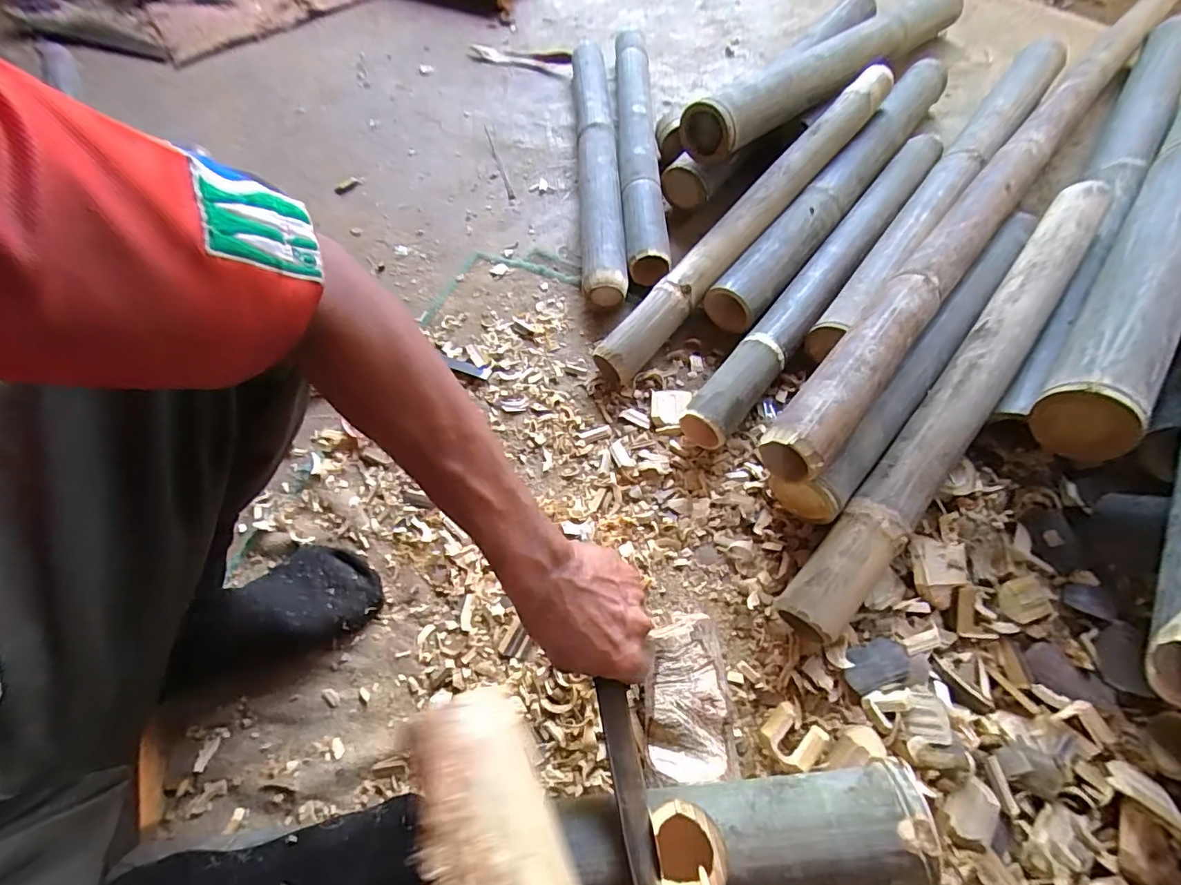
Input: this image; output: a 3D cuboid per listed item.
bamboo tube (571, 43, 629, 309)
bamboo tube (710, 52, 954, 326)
[{"bbox_3d":[0.009,-0.483,0.851,0.068,0.081,0.632,-4,62,2],"label":"bamboo tube"},{"bbox_3d":[0.385,-0.397,0.777,0.073,0.063,0.664,35,70,20],"label":"bamboo tube"}]

